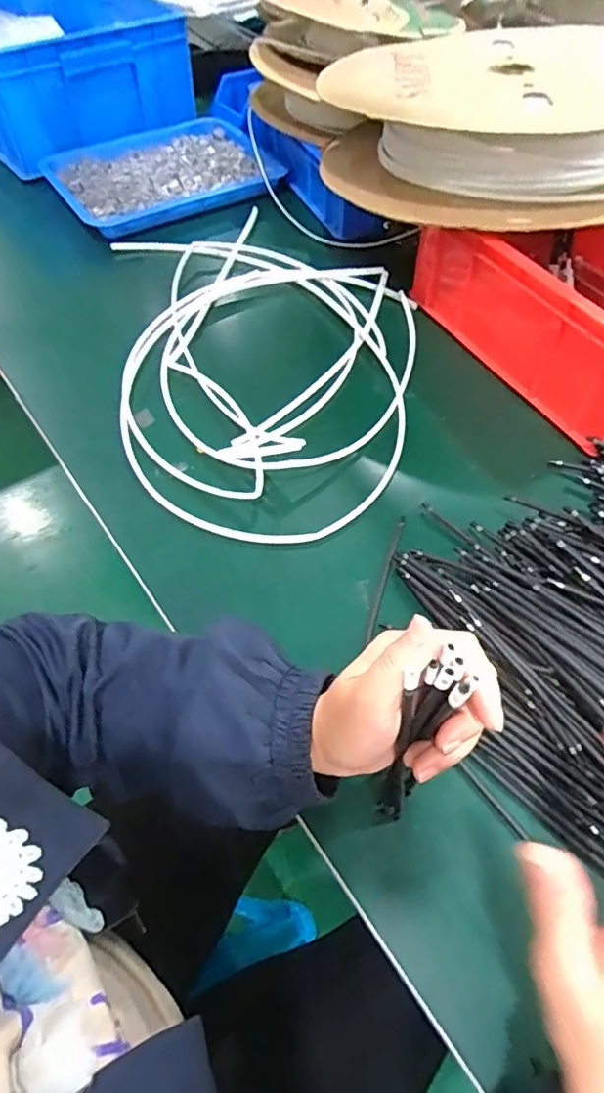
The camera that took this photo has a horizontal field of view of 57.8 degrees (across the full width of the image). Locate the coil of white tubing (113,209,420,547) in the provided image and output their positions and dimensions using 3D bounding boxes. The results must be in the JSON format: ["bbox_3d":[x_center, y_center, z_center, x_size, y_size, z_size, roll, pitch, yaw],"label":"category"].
[{"bbox_3d":[-0.032,-0.229,0.635,0.351,0.032,0.532,-7,59,-3],"label":"coil of white tubing"}]

